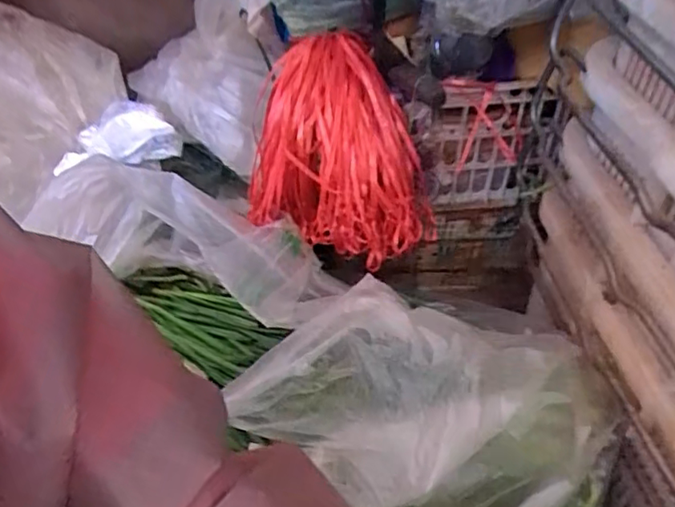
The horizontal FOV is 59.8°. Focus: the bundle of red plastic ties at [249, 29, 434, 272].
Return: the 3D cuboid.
[{"bbox_3d":[-0.015,-0.110,0.651,0.260,0.249,0.090,32,29,26],"label":"bundle of red plastic ties"}]

